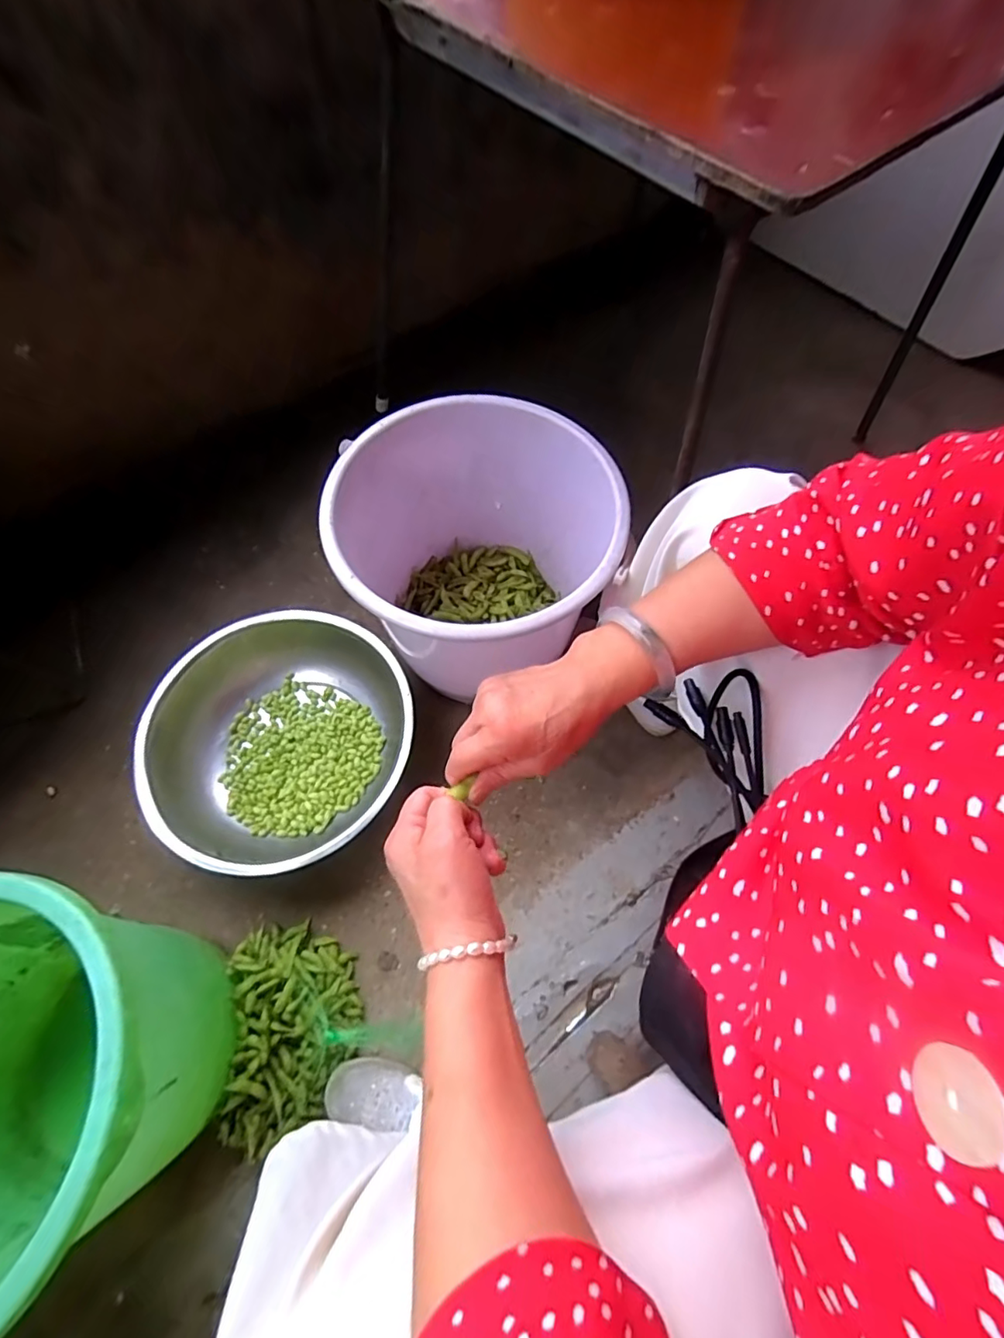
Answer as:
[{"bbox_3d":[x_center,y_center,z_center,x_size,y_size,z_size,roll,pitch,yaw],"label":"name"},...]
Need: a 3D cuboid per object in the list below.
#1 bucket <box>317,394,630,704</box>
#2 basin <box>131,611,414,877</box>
[{"bbox_3d":[-0.031,-0.136,0.723,0.336,0.271,0.334,0,65,-1],"label":"bucket"},{"bbox_3d":[-0.303,0.102,0.761,0.344,0.107,0.347,0,65,-1],"label":"basin"}]

